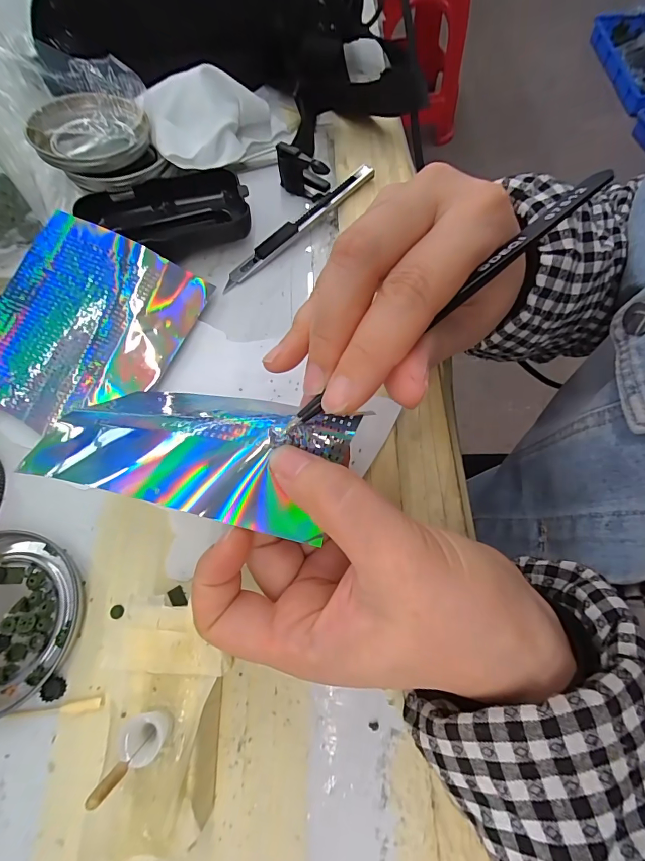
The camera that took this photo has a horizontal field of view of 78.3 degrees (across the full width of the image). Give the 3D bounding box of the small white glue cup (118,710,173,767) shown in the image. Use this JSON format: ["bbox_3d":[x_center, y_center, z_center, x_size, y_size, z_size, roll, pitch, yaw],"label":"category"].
[{"bbox_3d":[-0.062,0.106,0.138,0.015,0.016,0.014,0,69,1],"label":"small white glue cup"}]

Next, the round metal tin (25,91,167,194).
[{"bbox_3d":[-0.160,-0.205,0.275,0.076,0.017,0.080,-26,71,-9],"label":"round metal tin"}]

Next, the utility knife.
[{"bbox_3d":[-0.016,-0.141,0.270,0.131,0.014,0.013,-41,74,-14],"label":"utility knife"}]

